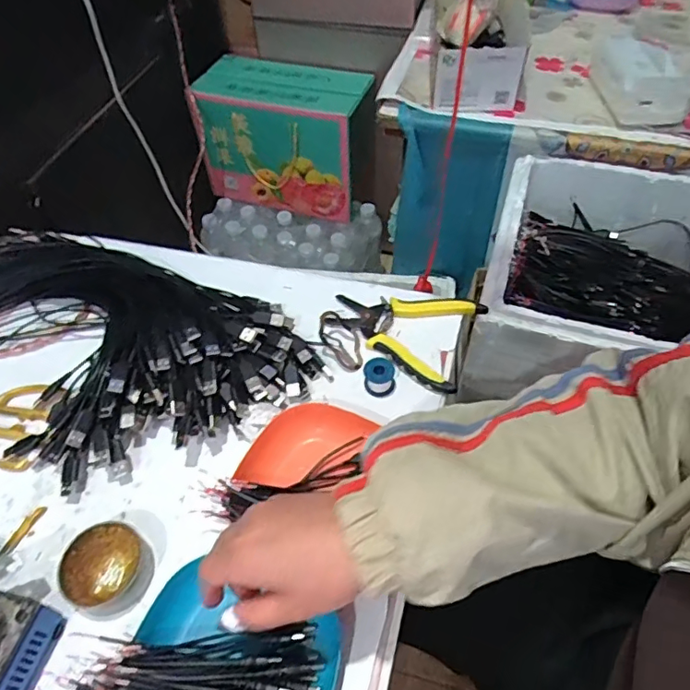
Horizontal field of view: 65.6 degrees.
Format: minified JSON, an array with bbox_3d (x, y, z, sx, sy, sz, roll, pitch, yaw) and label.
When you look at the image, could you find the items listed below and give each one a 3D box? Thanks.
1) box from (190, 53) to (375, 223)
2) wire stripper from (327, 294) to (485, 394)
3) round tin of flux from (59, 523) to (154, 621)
[{"bbox_3d":[-0.112,-0.421,1.096,0.322,0.236,0.163,16,54,13],"label":"box"},{"bbox_3d":[0.057,-0.019,0.562,0.151,0.020,0.113,19,55,15],"label":"wire stripper"},{"bbox_3d":[-0.186,0.176,0.419,0.064,0.024,0.062,-1,52,1],"label":"round tin of flux"}]

